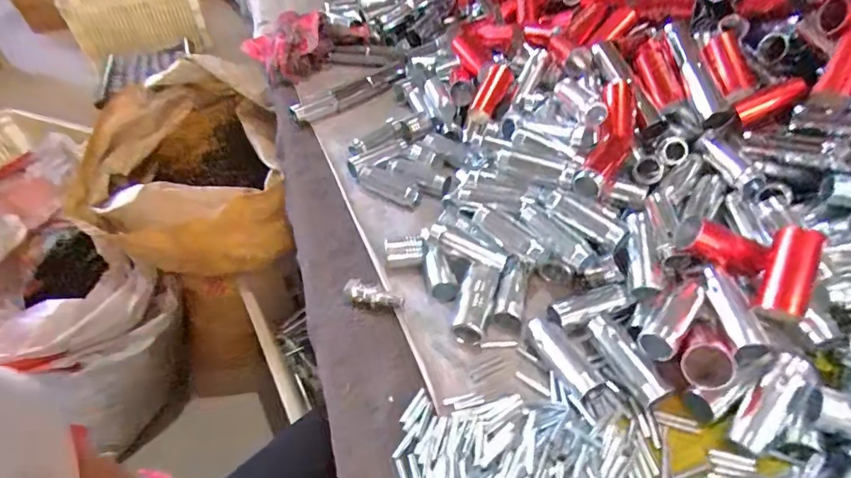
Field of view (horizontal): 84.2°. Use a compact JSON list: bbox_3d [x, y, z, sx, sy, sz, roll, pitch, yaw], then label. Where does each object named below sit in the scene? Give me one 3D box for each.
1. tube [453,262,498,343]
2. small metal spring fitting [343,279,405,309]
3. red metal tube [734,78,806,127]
[{"bbox_3d":[0.041,0.051,0.384,0.025,0.025,0.064,12,48,15],"label":"tube"},{"bbox_3d":[-0.044,0.049,0.393,0.053,0.015,0.016,13,48,16],"label":"small metal spring fitting"},{"bbox_3d":[0.316,-0.126,0.434,0.064,0.018,0.017,-28,45,12],"label":"red metal tube"}]

